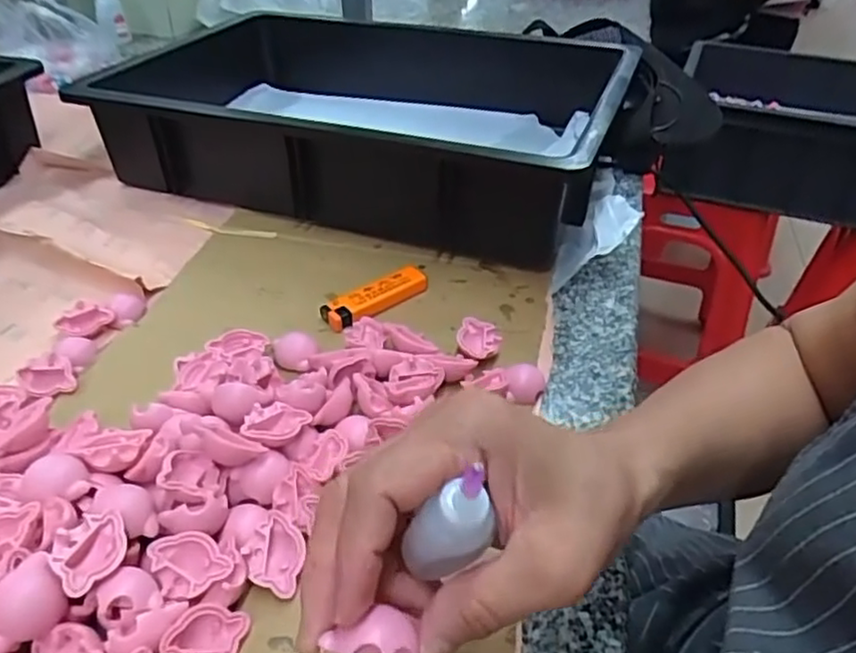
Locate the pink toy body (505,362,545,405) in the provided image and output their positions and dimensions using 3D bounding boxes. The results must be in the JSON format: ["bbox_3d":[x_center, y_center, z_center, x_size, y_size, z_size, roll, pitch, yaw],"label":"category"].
[{"bbox_3d":[0.060,0.036,0.419,0.024,0.018,0.024,4,40,4],"label":"pink toy body"}]

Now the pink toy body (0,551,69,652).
[{"bbox_3d":[-0.162,0.112,0.271,0.029,0.025,0.022,-25,46,-27],"label":"pink toy body"}]

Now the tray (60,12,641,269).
[{"bbox_3d":[-0.055,-0.196,0.633,0.421,0.099,0.322,11,40,12],"label":"tray"}]

